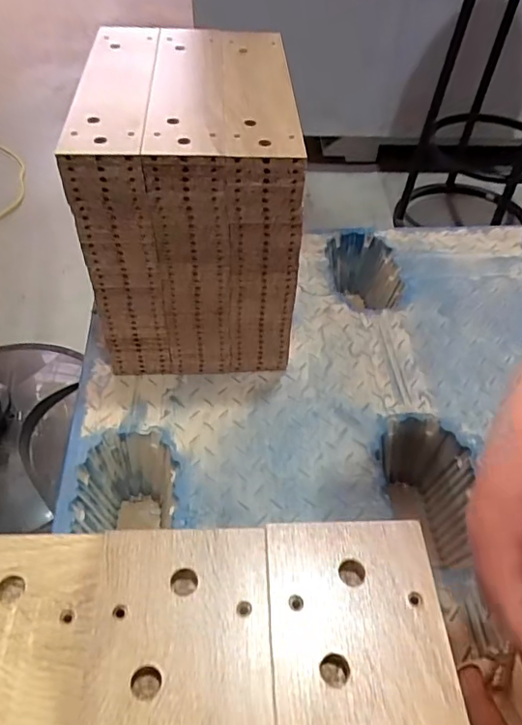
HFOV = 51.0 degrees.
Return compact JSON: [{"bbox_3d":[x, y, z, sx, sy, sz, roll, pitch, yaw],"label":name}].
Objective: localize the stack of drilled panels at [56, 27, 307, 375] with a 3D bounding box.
[{"bbox_3d":[-0.097,-0.225,0.828,0.263,0.397,0.326,-1,49,-4],"label":"stack of drilled panels"}]

